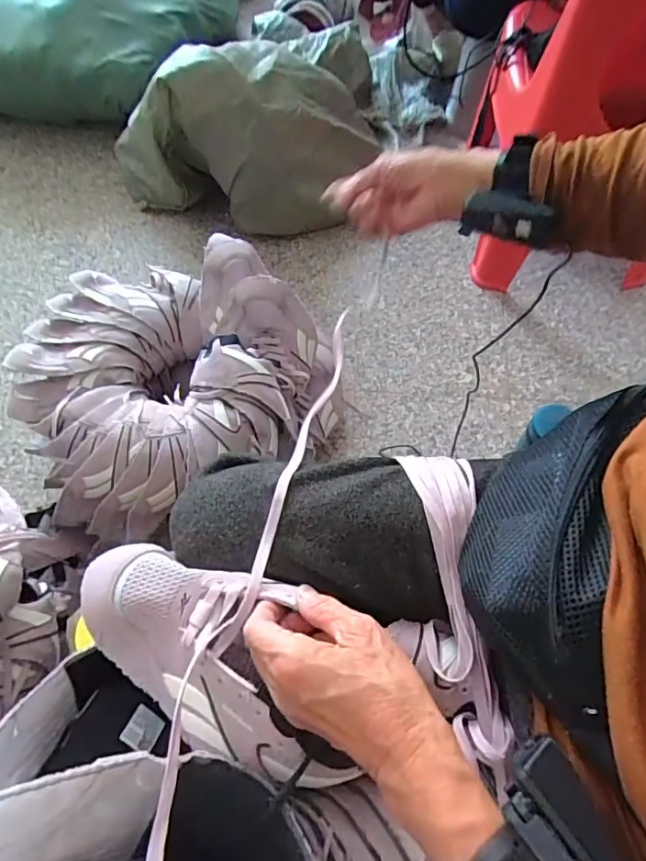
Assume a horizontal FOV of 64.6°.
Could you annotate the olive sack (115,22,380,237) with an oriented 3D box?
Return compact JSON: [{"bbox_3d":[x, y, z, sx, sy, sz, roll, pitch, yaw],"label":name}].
[{"bbox_3d":[-0.154,-0.610,1.070,0.592,0.342,0.245,-13,65,-4],"label":"olive sack"}]

